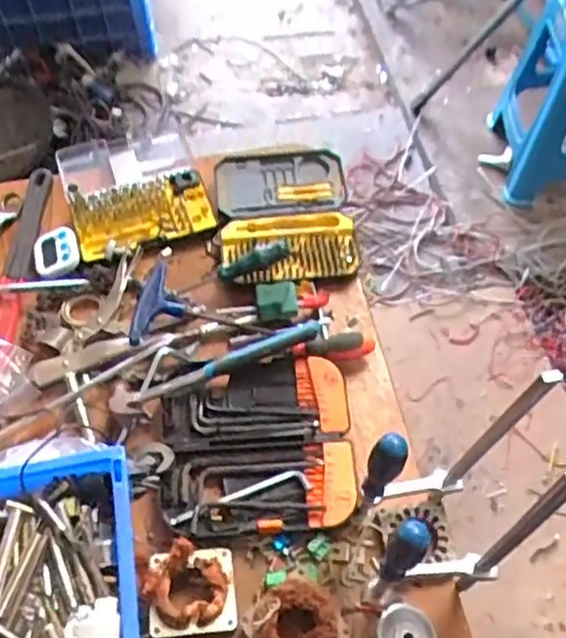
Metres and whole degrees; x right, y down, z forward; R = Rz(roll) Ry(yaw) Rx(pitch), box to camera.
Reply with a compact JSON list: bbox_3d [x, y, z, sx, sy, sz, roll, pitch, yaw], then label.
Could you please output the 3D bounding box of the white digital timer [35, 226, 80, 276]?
[{"bbox_3d":[-0.307,-0.090,0.888,0.061,0.020,0.081,-14,59,-7],"label":"white digital timer"}]

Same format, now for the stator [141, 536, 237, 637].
[{"bbox_3d":[-0.094,0.269,0.655,0.089,0.054,0.089,-7,59,-3],"label":"stator"}]

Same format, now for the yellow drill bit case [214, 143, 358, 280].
[{"bbox_3d":[0.001,-0.157,0.934,0.188,0.028,0.248,-9,59,-3],"label":"yellow drill bit case"}]

